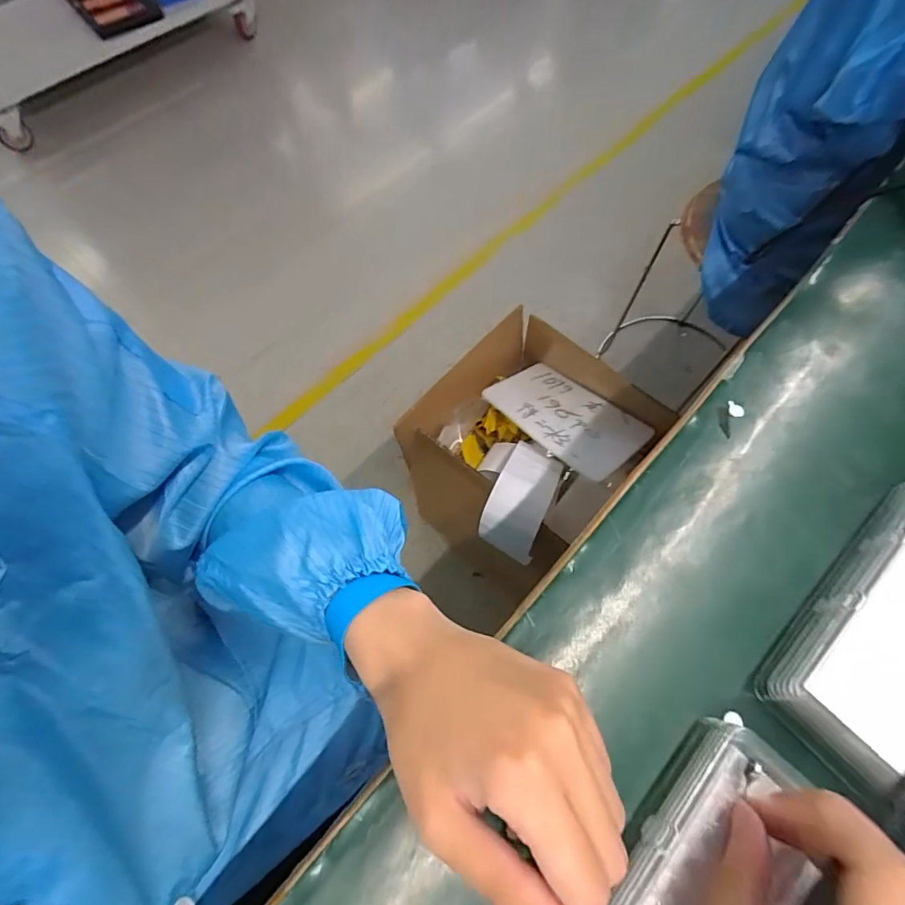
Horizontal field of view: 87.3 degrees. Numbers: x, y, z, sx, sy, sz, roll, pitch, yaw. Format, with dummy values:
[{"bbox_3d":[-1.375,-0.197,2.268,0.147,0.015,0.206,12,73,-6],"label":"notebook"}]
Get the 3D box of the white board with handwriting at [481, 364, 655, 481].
[{"bbox_3d":[0.186,-0.061,0.780,0.240,0.022,0.154,36,53,26],"label":"white board with handwriting"}]

